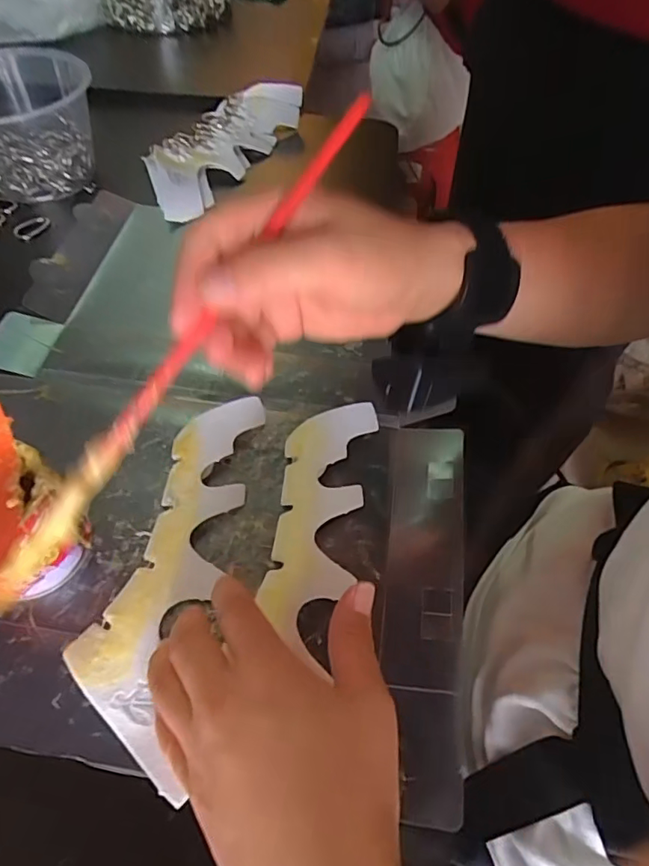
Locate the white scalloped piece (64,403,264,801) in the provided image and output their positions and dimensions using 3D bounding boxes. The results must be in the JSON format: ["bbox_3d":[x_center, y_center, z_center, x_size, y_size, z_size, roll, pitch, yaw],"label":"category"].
[{"bbox_3d":[-0.089,0.069,0.301,0.067,0.007,0.218,8,57,0],"label":"white scalloped piece"}]

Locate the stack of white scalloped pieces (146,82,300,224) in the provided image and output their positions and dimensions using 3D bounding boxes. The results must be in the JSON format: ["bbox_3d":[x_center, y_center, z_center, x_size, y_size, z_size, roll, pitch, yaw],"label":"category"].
[{"bbox_3d":[-0.117,-0.297,0.531,0.097,0.046,0.225,24,58,14],"label":"stack of white scalloped pieces"}]

